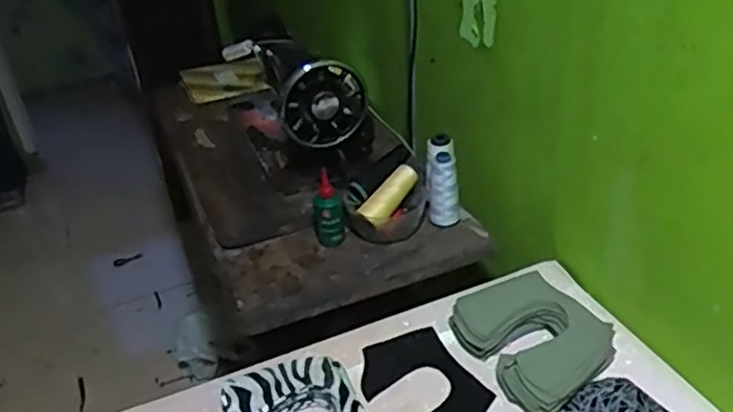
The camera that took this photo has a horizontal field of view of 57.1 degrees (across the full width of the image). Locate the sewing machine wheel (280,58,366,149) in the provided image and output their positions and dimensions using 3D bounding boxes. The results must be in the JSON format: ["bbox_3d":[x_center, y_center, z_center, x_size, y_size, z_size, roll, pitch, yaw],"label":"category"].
[{"bbox_3d":[-0.066,-0.154,1.018,0.127,0.132,0.039,-29,35,-6],"label":"sewing machine wheel"}]

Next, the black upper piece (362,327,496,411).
[{"bbox_3d":[0.062,0.204,0.765,0.111,0.011,0.154,-26,42,-22],"label":"black upper piece"}]

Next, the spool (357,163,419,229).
[{"bbox_3d":[0.036,-0.017,0.999,0.034,0.031,0.111,25,64,37],"label":"spool"}]

